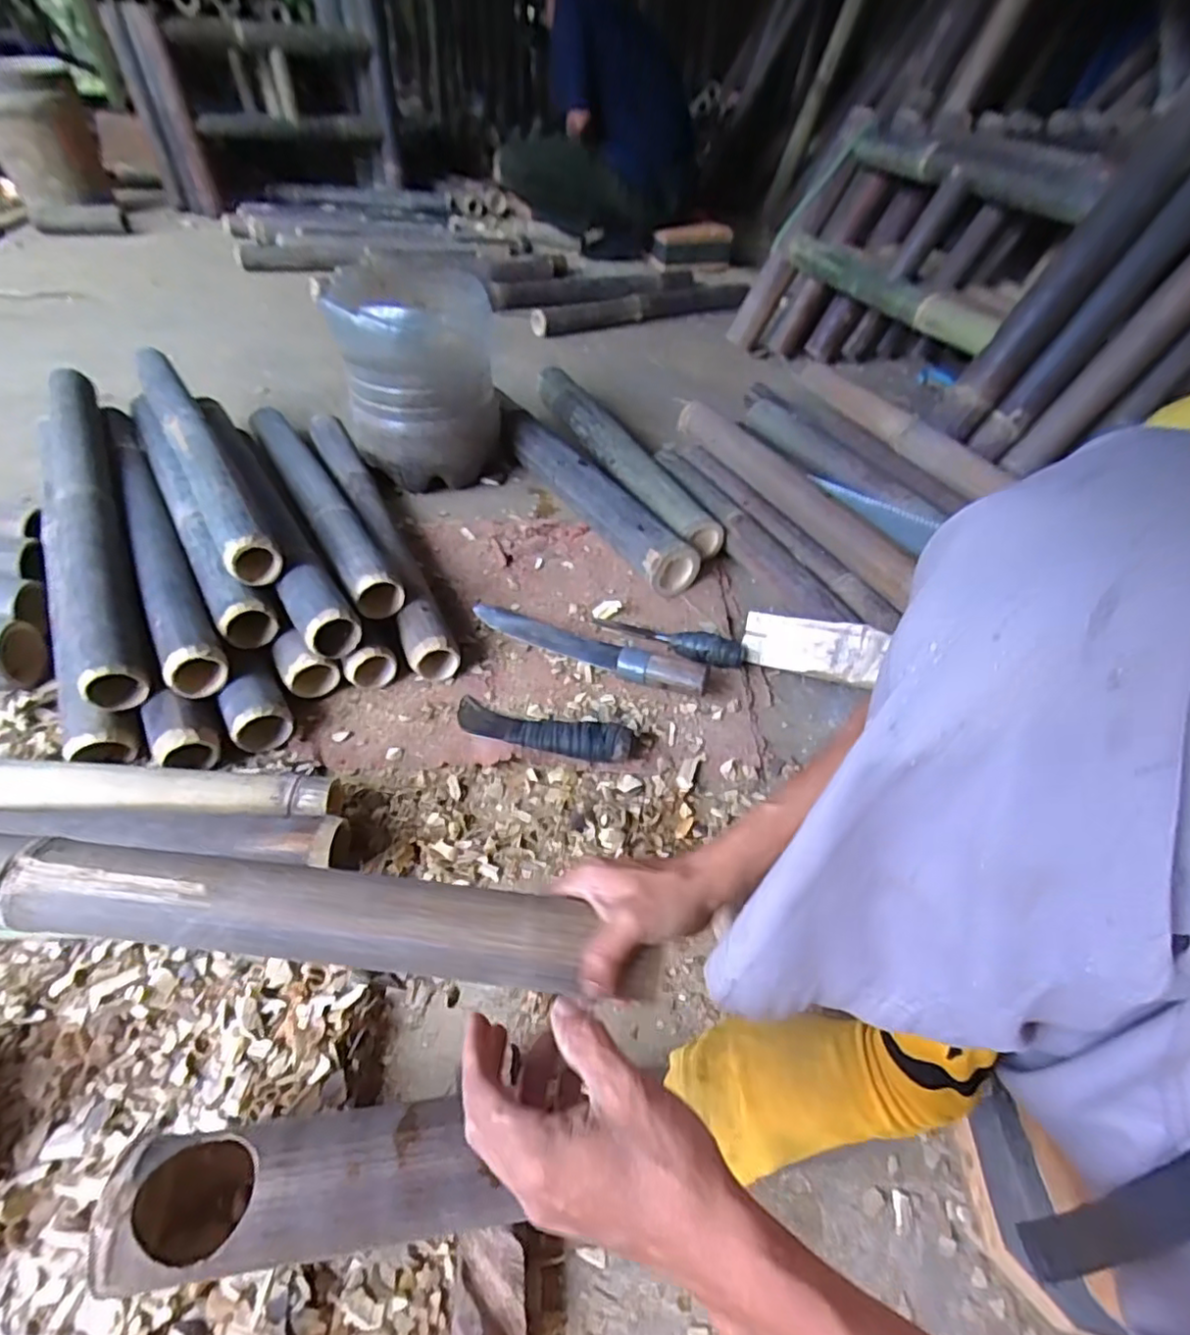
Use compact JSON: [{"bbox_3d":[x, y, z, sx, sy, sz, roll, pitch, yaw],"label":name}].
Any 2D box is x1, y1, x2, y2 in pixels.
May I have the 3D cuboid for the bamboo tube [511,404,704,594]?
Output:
[{"bbox_3d":[-0.015,-0.290,1.047,0.078,0.077,0.505,-22,52,-24],"label":"bamboo tube"}]

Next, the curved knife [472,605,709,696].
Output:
[{"bbox_3d":[-0.014,-0.038,0.815,0.330,0.049,0.047,22,48,15],"label":"curved knife"}]

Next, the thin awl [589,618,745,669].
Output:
[{"bbox_3d":[0.096,-0.043,0.829,0.200,0.042,0.034,19,47,12],"label":"thin awl"}]

